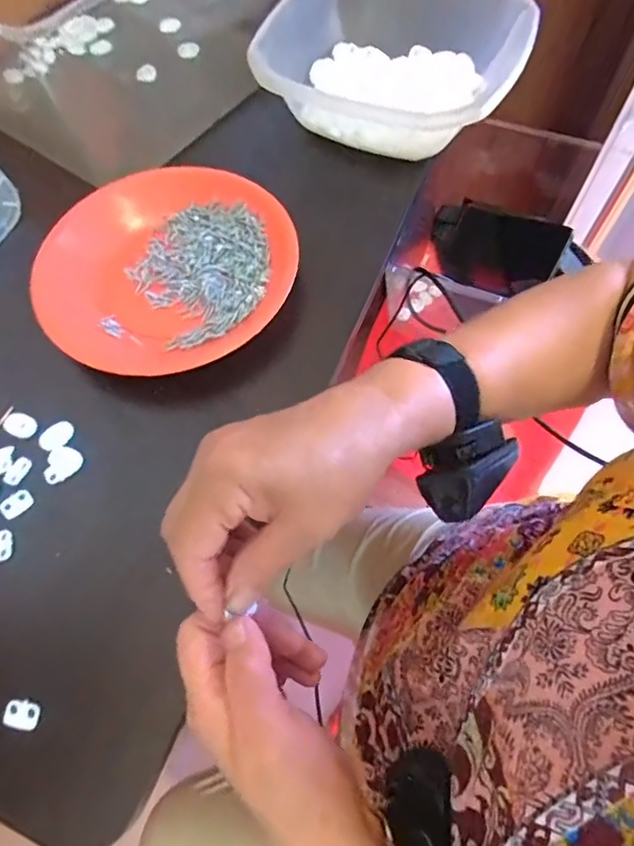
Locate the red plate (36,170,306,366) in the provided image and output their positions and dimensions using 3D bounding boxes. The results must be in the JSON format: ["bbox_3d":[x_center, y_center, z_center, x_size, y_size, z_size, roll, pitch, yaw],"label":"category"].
[{"bbox_3d":[-0.117,-0.124,0.393,0.198,0.026,0.174,1,64,3],"label":"red plate"}]

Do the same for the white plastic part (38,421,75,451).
[{"bbox_3d":[-0.178,0.008,0.346,0.023,0.004,0.016,-29,67,-11],"label":"white plastic part"}]

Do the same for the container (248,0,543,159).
[{"bbox_3d":[0.069,-0.312,0.438,0.193,0.066,0.182,24,67,13],"label":"container"}]

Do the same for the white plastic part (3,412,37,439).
[{"bbox_3d":[-0.205,0.001,0.352,0.021,0.006,0.016,23,67,13],"label":"white plastic part"}]

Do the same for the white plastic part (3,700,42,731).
[{"bbox_3d":[-0.161,0.159,0.277,0.019,0.005,0.013,12,65,8],"label":"white plastic part"}]

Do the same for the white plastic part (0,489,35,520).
[{"bbox_3d":[-0.195,0.052,0.328,0.019,0.004,0.016,-41,69,-16],"label":"white plastic part"}]

